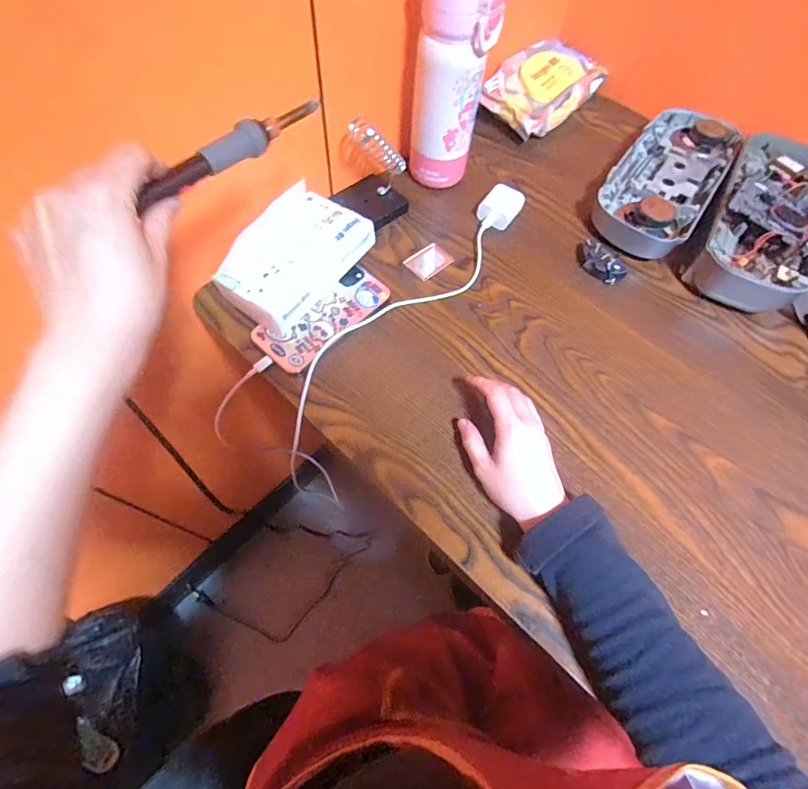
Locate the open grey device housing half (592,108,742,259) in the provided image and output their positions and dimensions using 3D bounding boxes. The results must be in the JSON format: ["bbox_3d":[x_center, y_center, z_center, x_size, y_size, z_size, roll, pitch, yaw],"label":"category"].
[{"bbox_3d":[0.342,-0.285,0.567,0.122,0.045,0.272,33,66,13],"label":"open grey device housing half"}]

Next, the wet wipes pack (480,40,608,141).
[{"bbox_3d":[0.200,-0.441,0.627,0.108,0.055,0.193,39,67,15],"label":"wet wipes pack"}]

